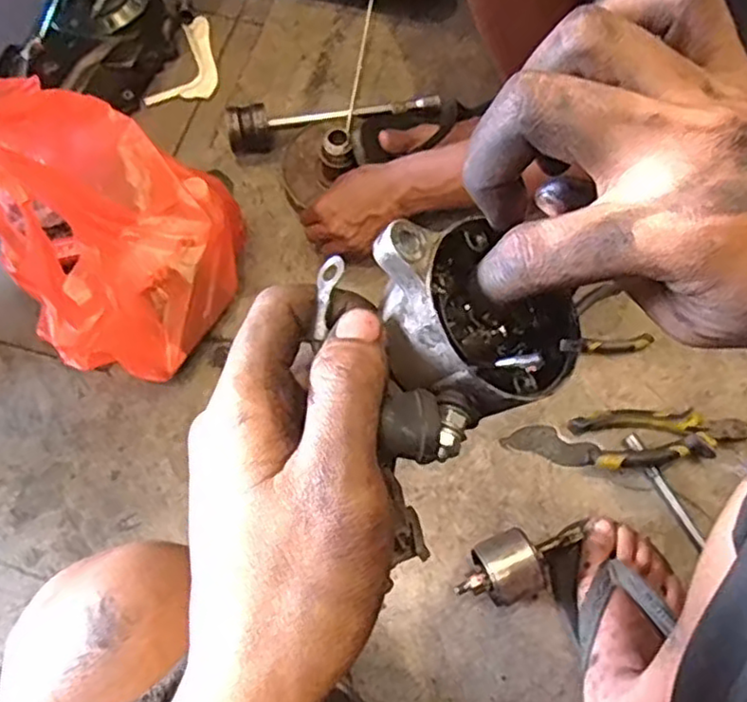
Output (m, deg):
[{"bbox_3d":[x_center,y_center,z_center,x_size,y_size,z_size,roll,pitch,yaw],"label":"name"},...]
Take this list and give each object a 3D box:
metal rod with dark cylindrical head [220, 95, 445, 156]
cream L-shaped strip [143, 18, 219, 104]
[{"bbox_3d":[-0.049,-0.291,0.856,0.267,0.054,0.050,-11,71,-6],"label":"metal rod with dark cylindrical head"},{"bbox_3d":[-0.239,-0.386,0.920,0.080,0.010,0.161,14,70,3],"label":"cream L-shaped strip"}]

